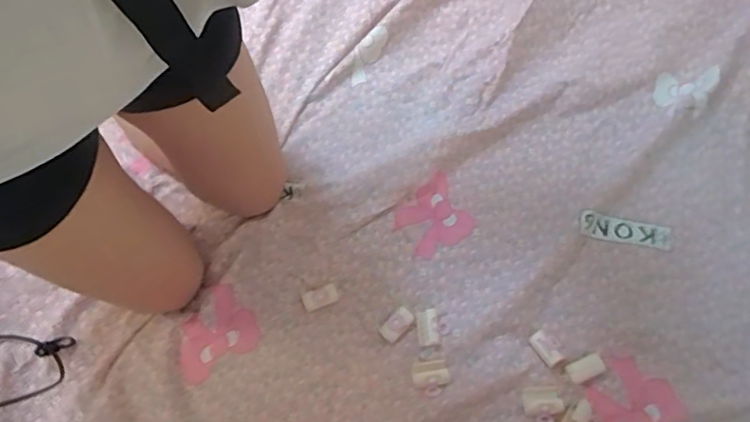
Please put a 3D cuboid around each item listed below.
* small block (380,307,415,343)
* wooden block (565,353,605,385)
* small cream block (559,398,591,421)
[{"bbox_3d":[0.028,0.146,0.712,0.025,0.007,0.045,42,77,15],"label":"small block"},{"bbox_3d":[0.267,0.200,0.700,0.044,0.010,0.026,-29,54,17],"label":"wooden block"},{"bbox_3d":[0.245,0.251,0.671,0.028,0.015,0.050,29,74,12],"label":"small cream block"}]

